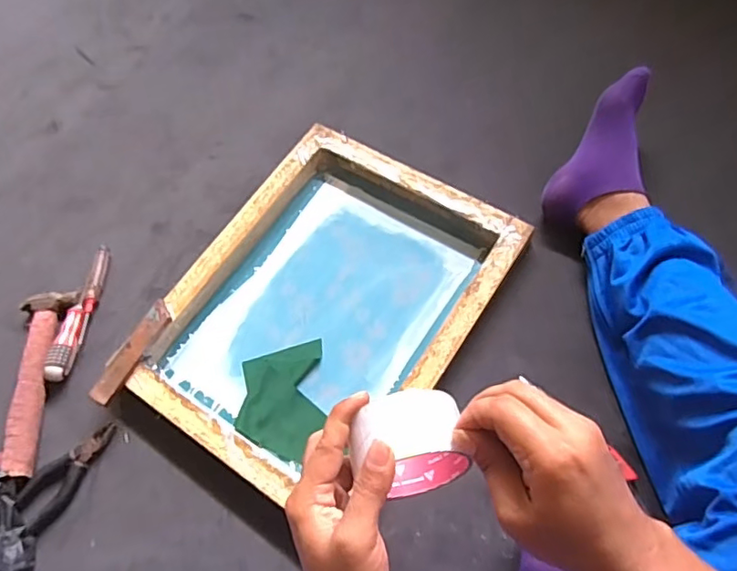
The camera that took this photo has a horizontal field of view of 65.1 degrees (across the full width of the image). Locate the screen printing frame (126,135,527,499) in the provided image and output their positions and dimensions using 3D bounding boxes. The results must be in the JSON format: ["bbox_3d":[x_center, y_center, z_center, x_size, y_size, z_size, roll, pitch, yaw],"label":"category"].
[{"bbox_3d":[-0.059,0.023,0.792,0.379,0.063,0.476,30,69,20],"label":"screen printing frame"}]

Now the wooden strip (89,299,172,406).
[{"bbox_3d":[-0.313,0.087,0.764,0.032,0.013,0.150,21,66,16],"label":"wooden strip"}]

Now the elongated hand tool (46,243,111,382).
[{"bbox_3d":[-0.413,0.035,0.829,0.036,0.024,0.211,5,65,4],"label":"elongated hand tool"}]

